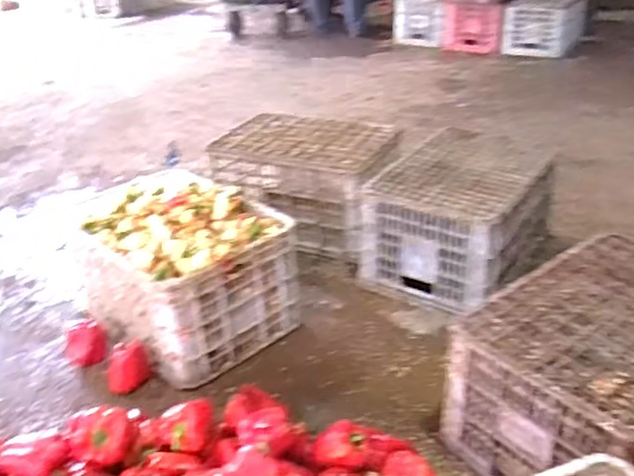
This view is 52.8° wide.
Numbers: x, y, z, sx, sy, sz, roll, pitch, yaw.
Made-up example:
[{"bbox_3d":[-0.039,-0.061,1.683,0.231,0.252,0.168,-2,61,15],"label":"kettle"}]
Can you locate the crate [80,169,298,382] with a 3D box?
[{"bbox_3d":[-0.307,0.073,1.482,0.351,0.292,0.445,-27,39,-37],"label":"crate"}]

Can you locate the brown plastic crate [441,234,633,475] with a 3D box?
[{"bbox_3d":[0.515,0.236,1.136,0.509,0.265,0.349,-23,35,-31],"label":"brown plastic crate"}]

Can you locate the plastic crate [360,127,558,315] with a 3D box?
[{"bbox_3d":[0.378,-0.068,1.654,0.353,0.245,0.478,18,36,34],"label":"plastic crate"}]

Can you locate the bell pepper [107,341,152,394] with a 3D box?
[{"bbox_3d":[-0.400,0.270,1.351,0.088,0.072,0.087,-5,30,-7],"label":"bell pepper"}]

